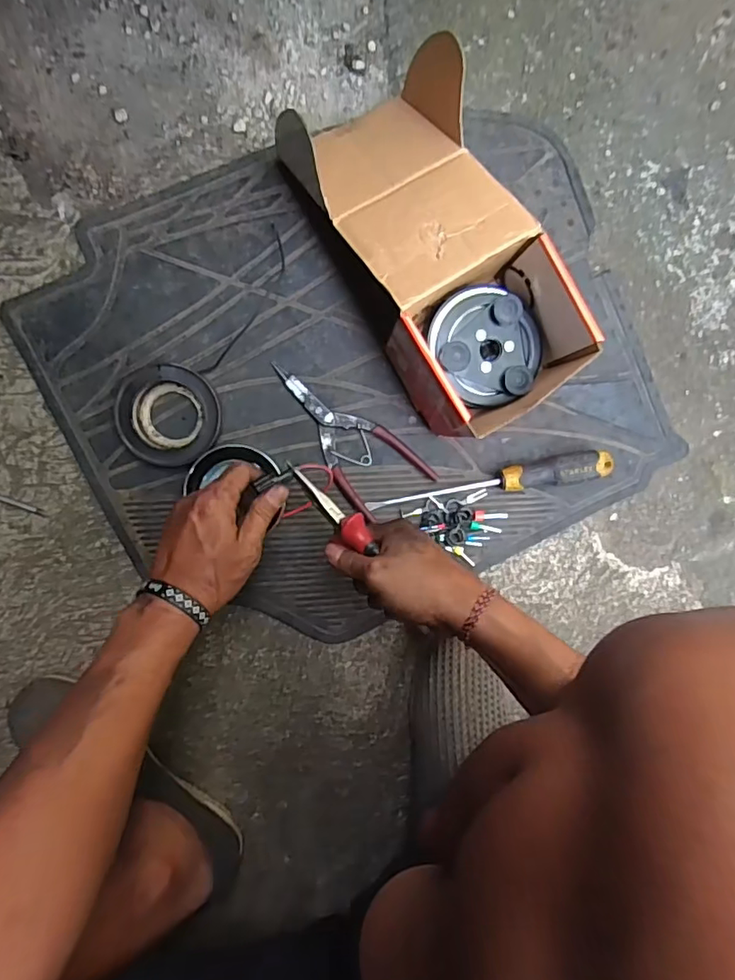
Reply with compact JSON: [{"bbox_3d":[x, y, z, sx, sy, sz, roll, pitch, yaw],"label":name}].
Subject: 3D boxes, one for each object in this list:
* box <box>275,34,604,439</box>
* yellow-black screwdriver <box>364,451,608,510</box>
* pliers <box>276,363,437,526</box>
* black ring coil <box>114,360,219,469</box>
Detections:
[{"bbox_3d":[0.077,-0.219,0.483,0.184,0.112,0.305,-30,98,-1],"label":"box"},{"bbox_3d":[0.123,-0.008,0.545,0.242,0.030,0.027,-9,97,-4],"label":"yellow-black screwdriver"},{"bbox_3d":[-0.024,-0.053,0.535,0.080,0.018,0.181,-44,98,1],"label":"pliers"},{"bbox_3d":[-0.187,-0.071,0.515,0.089,0.033,0.091,-1,96,-5],"label":"black ring coil"}]

